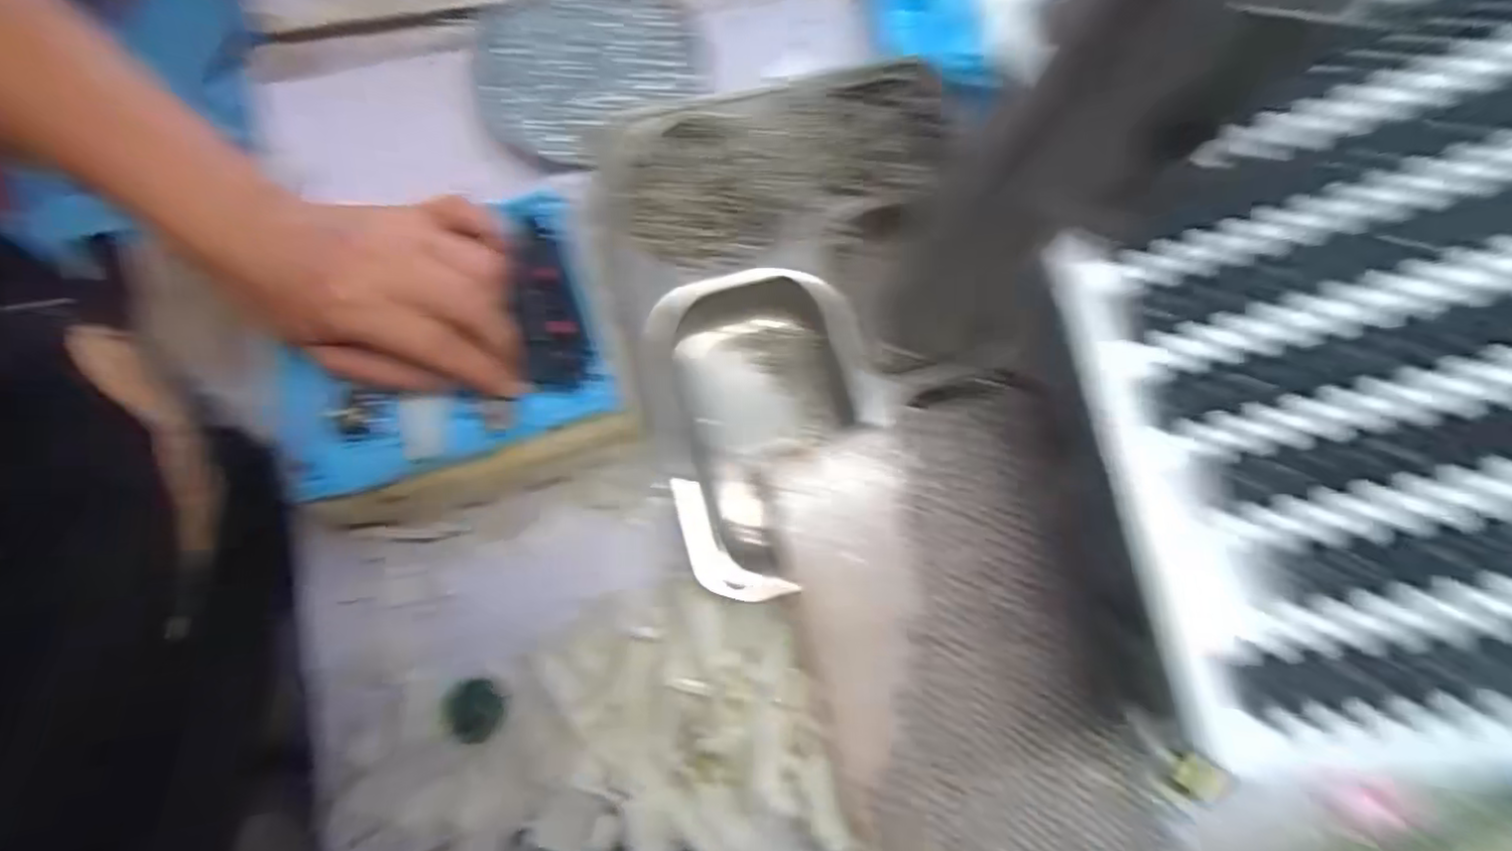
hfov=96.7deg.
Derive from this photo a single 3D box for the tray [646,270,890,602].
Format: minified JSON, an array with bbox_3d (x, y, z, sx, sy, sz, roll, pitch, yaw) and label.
[{"bbox_3d":[0.011,-0.001,0.375,0.125,0.038,0.169,-16,79,-6],"label":"tray"}]

